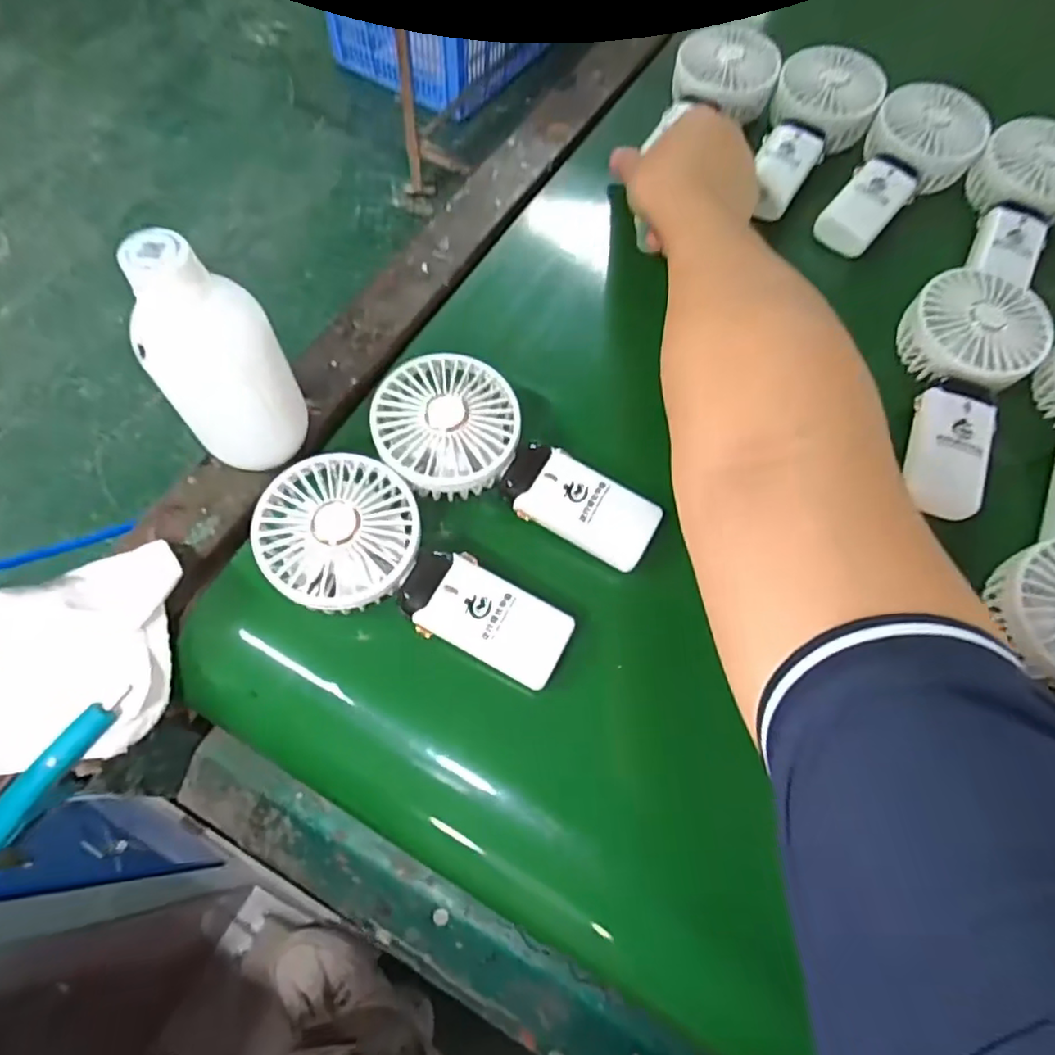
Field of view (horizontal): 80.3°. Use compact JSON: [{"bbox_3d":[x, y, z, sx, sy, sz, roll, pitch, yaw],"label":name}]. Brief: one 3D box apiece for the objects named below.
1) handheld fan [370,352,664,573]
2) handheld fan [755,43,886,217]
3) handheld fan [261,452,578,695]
[{"bbox_3d":[-0.005,-0.044,0.383,0.179,0.034,0.084,20,65,6],"label":"handheld fan"},{"bbox_3d":[0.237,-0.333,0.537,0.086,0.040,0.170,28,79,9],"label":"handheld fan"},{"bbox_3d":[-0.064,0.027,0.346,0.182,0.031,0.083,29,67,10],"label":"handheld fan"}]

